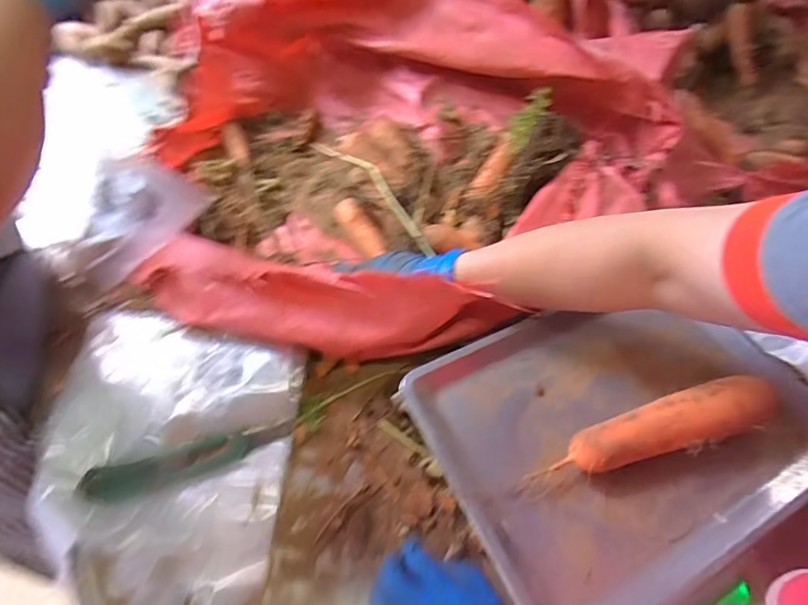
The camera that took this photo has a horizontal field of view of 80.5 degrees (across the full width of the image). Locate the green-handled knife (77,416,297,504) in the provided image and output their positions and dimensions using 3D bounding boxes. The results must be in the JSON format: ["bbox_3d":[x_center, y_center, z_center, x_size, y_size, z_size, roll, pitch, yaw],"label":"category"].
[{"bbox_3d":[-0.203,0.154,0.462,0.193,0.009,0.035,-13,58,-13],"label":"green-handled knife"}]

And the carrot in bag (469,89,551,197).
[{"bbox_3d":[0.148,-0.215,0.657,0.049,0.047,0.200,30,77,15],"label":"carrot in bag"}]

